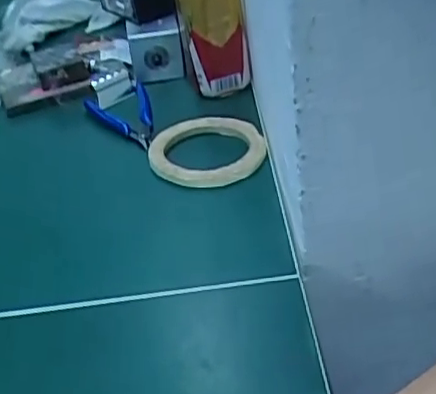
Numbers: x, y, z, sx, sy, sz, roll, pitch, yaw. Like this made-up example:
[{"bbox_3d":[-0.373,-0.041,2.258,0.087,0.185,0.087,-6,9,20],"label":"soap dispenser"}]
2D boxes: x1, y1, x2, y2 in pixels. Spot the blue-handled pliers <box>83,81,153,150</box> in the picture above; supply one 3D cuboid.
[{"bbox_3d":[-0.097,-0.091,0.726,0.076,0.020,0.141,-23,41,-19],"label":"blue-handled pliers"}]

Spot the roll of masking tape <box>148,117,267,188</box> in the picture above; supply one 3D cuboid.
[{"bbox_3d":[-0.011,-0.046,0.639,0.112,0.020,0.112,-4,38,3],"label":"roll of masking tape"}]

